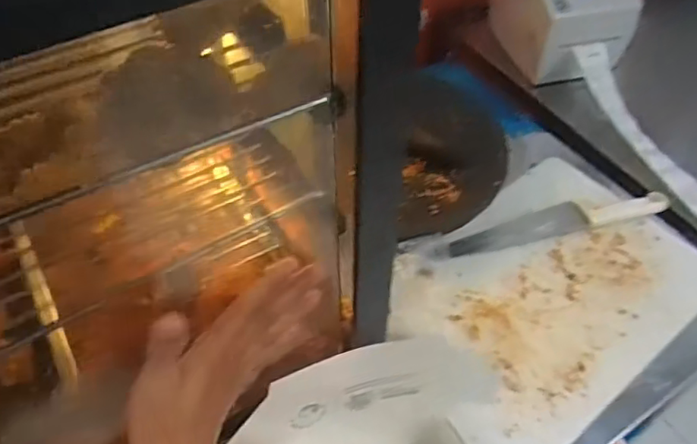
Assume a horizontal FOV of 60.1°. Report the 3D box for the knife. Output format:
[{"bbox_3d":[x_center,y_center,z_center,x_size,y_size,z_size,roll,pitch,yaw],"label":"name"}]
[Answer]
[{"bbox_3d":[0.256,0.002,0.821,0.367,0.026,0.049,-12,51,-10],"label":"knife"}]

